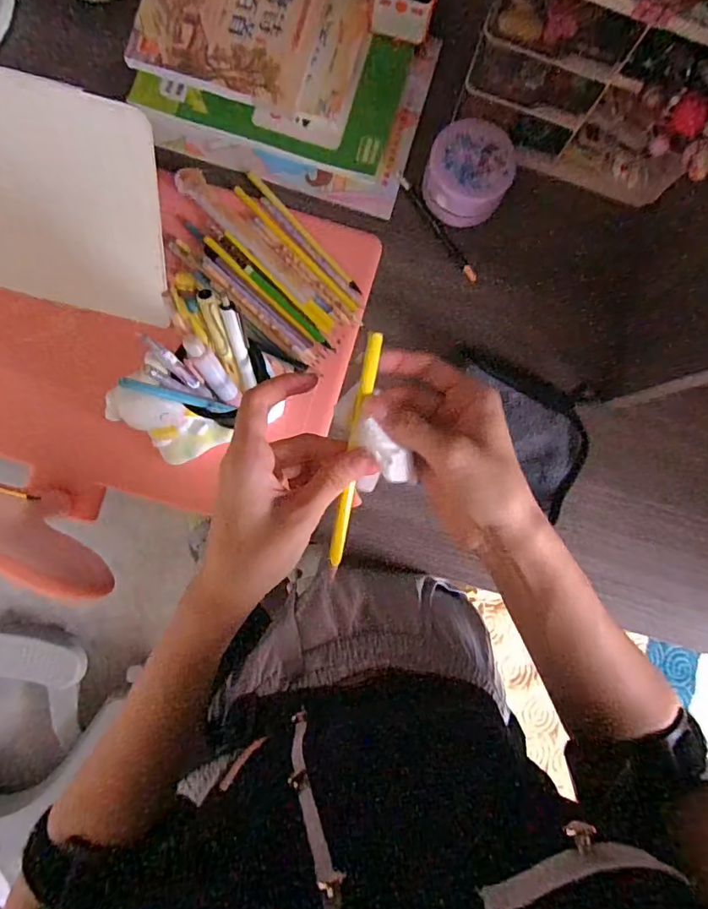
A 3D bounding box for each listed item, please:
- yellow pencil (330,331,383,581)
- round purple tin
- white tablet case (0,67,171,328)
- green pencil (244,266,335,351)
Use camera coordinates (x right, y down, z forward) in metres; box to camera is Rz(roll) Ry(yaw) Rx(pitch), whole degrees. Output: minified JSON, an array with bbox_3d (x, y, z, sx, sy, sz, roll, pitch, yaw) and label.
[{"bbox_3d":[0.000,0.003,0.275,0.009,0.008,0.136,9,103,-3],"label":"yellow pencil"},{"bbox_3d":[0.114,-0.282,0.517,0.083,0.059,0.086,0,86,-3],"label":"round purple tin"},{"bbox_3d":[-0.295,-0.218,0.431,0.269,0.191,0.016,16,47,0],"label":"white tablet case"},{"bbox_3d":[-0.065,-0.145,0.504,0.008,0.004,0.115,-45,90,-5],"label":"green pencil"}]

